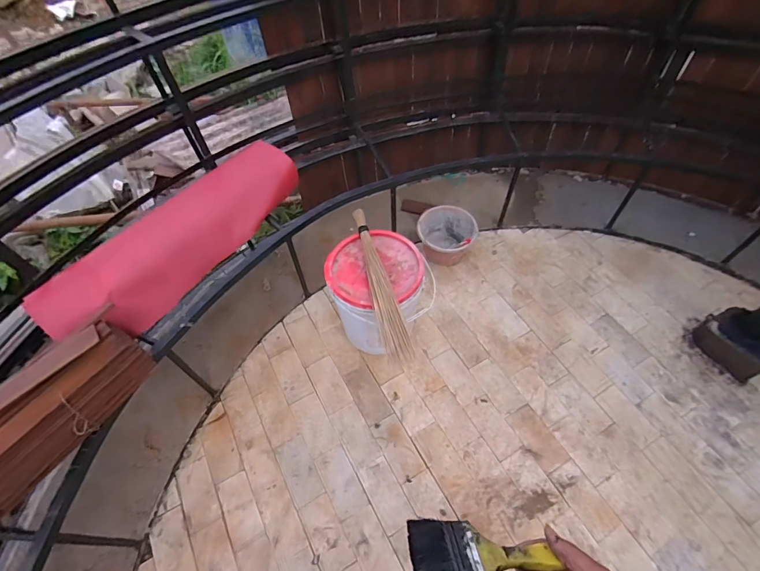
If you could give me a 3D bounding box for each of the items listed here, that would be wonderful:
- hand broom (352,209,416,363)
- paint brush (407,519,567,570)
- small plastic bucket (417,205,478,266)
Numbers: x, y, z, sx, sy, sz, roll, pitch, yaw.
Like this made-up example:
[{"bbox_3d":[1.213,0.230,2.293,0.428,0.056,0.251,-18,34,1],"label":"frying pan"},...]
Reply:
[{"bbox_3d":[-0.011,-0.036,1.209,0.082,0.061,0.563,-13,57,-7],"label":"hand broom"},{"bbox_3d":[0.107,0.282,0.402,0.152,0.012,0.075,10,26,-8],"label":"paint brush"},{"bbox_3d":[0.282,-0.189,1.705,0.241,0.180,0.248,-1,56,1],"label":"small plastic bucket"}]

